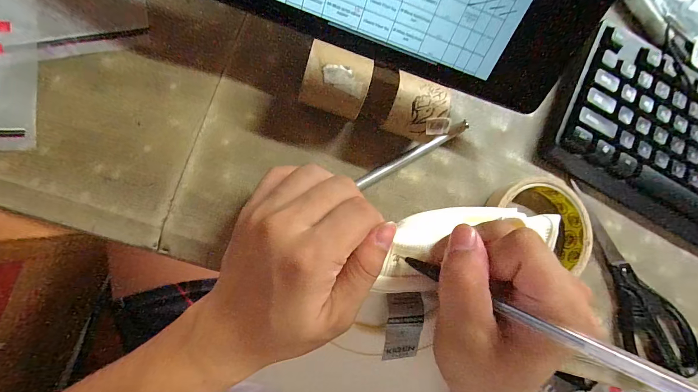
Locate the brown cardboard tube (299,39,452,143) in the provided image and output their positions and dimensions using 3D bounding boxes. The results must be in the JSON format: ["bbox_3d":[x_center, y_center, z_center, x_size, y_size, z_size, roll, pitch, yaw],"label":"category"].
[{"bbox_3d":[0.020,-0.072,0.228,0.100,0.049,0.048,15,84,-7],"label":"brown cardboard tube"}]

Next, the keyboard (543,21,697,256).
[{"bbox_3d":[0.378,0.000,0.293,0.413,0.025,0.138,28,83,-5],"label":"keyboard"}]

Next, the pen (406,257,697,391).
[{"bbox_3d":[0.084,0.055,0.133,0.008,0.128,0.008,35,80,-47],"label":"pen"}]

